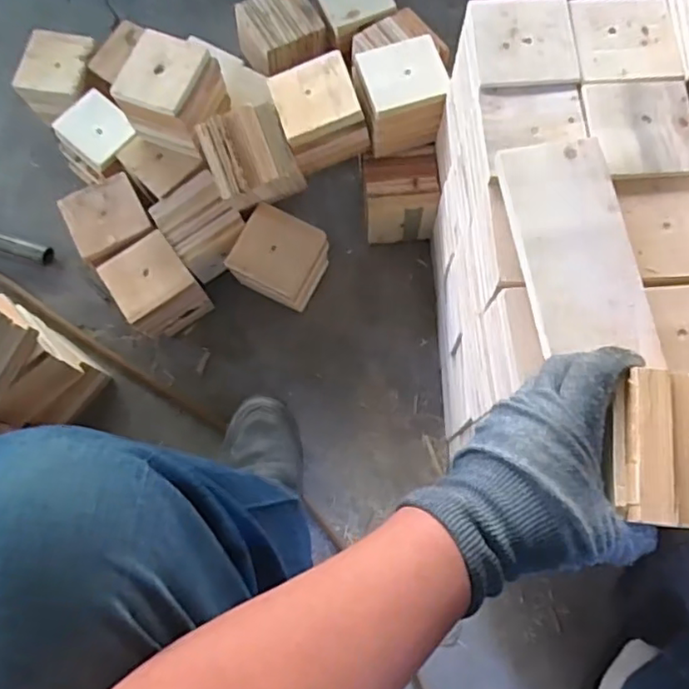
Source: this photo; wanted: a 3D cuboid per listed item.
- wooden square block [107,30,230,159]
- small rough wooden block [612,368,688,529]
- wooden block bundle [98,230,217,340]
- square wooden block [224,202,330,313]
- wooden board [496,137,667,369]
[{"bbox_3d":[-0.209,-0.305,0.762,0.106,0.111,0.103,24,77,8],"label":"wooden square block"},{"bbox_3d":[0.193,0.061,0.365,0.057,0.017,0.090,5,75,4],"label":"small rough wooden block"},{"bbox_3d":[-0.238,-0.068,0.779,0.096,0.086,0.100,-36,76,-7],"label":"wooden block bundle"},{"bbox_3d":[-0.085,-0.106,0.781,0.104,0.090,0.099,22,77,8],"label":"square wooden block"},{"bbox_3d":[0.183,-0.075,0.484,0.085,0.011,0.186,-9,74,0],"label":"wooden board"}]

